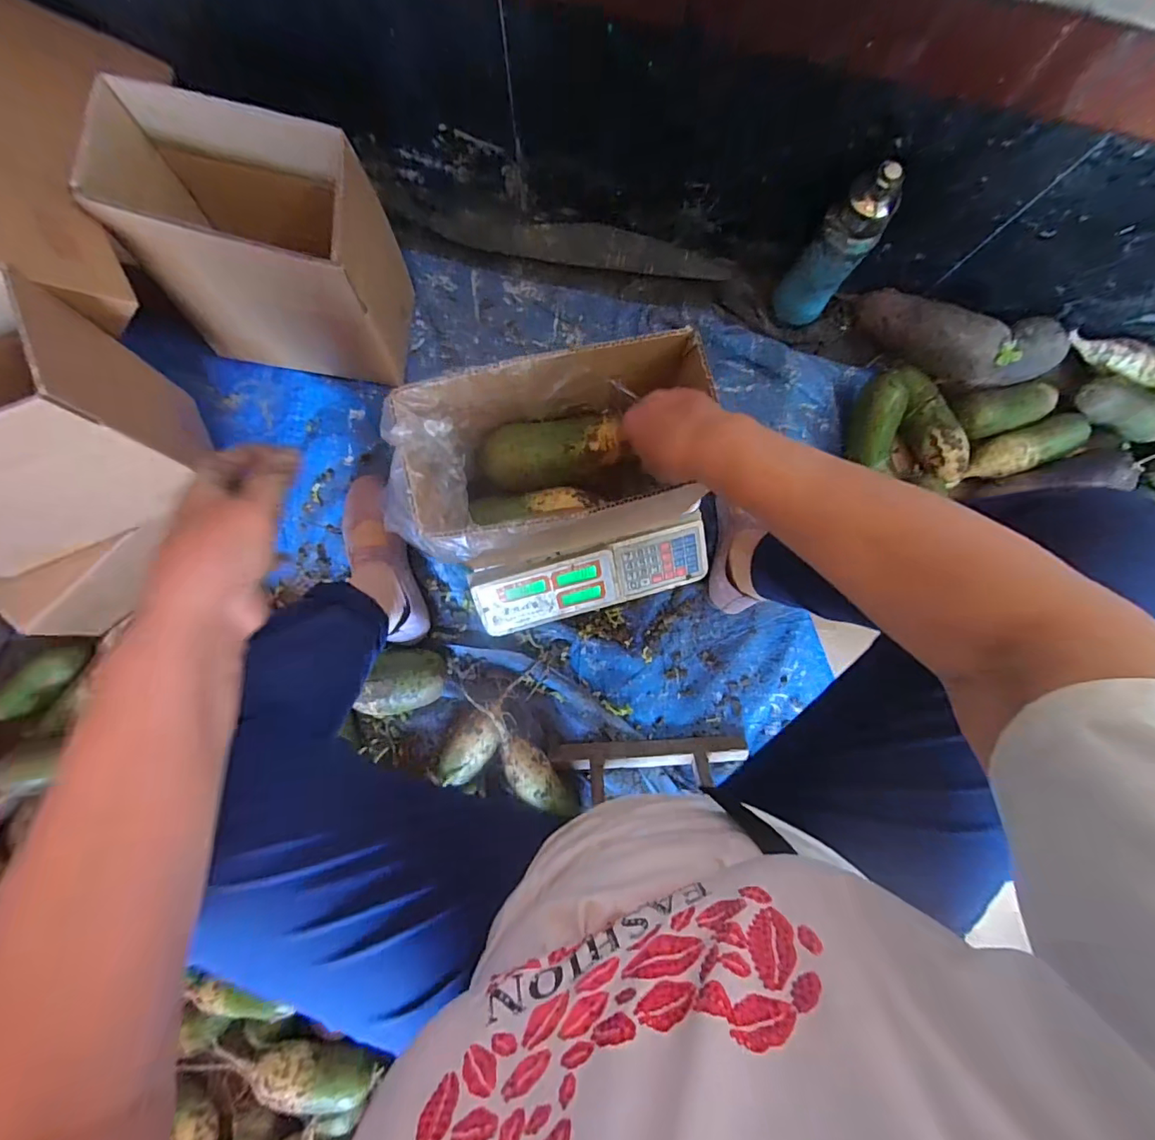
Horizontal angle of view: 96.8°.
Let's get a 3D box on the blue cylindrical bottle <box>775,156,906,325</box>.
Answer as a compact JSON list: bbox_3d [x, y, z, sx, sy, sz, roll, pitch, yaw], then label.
[{"bbox_3d":[0.329,-0.401,0.651,0.066,0.235,0.071,0,87,-1],"label":"blue cylindrical bottle"}]

